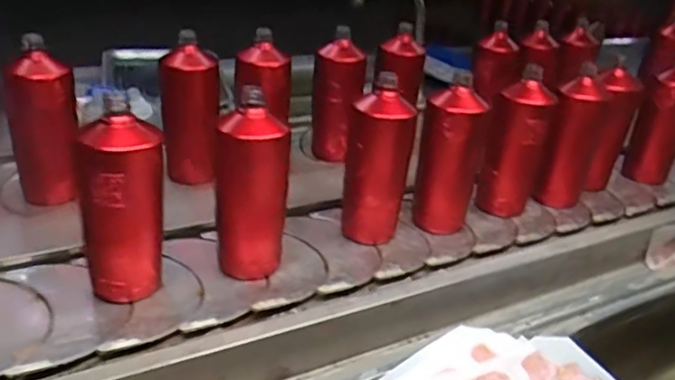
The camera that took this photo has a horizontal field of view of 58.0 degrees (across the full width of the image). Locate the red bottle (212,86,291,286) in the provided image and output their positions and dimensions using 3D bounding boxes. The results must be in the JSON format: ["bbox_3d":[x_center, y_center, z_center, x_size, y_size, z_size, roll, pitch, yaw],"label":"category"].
[{"bbox_3d":[-0.100,-0.001,0.692,0.071,0.204,0.073,24,36,28],"label":"red bottle"}]

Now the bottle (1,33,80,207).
[{"bbox_3d":[-0.383,-0.084,0.800,0.084,0.201,0.068,-10,35,-23],"label":"bottle"}]

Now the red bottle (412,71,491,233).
[{"bbox_3d":[0.149,-0.043,0.811,0.079,0.191,0.061,9,32,7],"label":"red bottle"}]

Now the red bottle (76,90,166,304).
[{"bbox_3d":[-0.220,0.021,0.623,0.078,0.197,0.074,18,34,19],"label":"red bottle"}]

